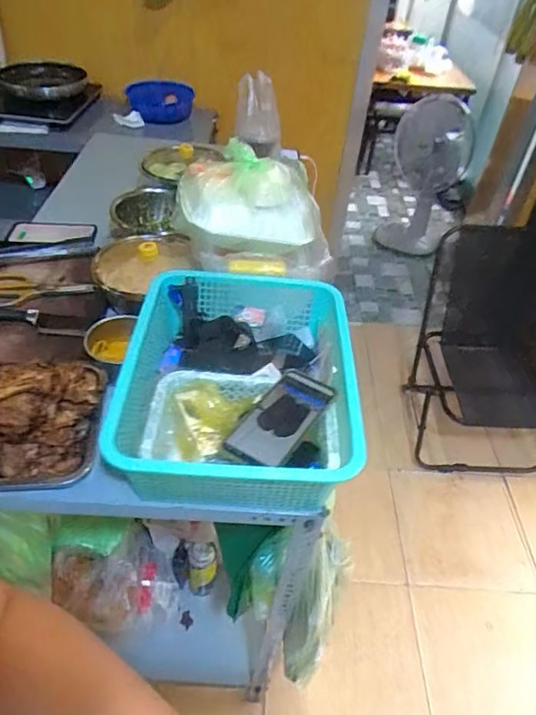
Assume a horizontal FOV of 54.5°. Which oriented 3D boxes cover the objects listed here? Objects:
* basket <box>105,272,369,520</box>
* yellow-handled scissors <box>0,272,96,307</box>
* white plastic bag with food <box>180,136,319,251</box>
[{"bbox_3d":[-0.040,0.032,0.734,0.301,0.111,0.383,5,43,-1],"label":"basket"},{"bbox_3d":[-0.410,-0.124,0.917,0.203,0.027,0.069,-5,44,-12],"label":"yellow-handled scissors"},{"bbox_3d":[-0.024,-0.275,0.898,0.246,0.138,0.136,2,43,-5],"label":"white plastic bag with food"}]

